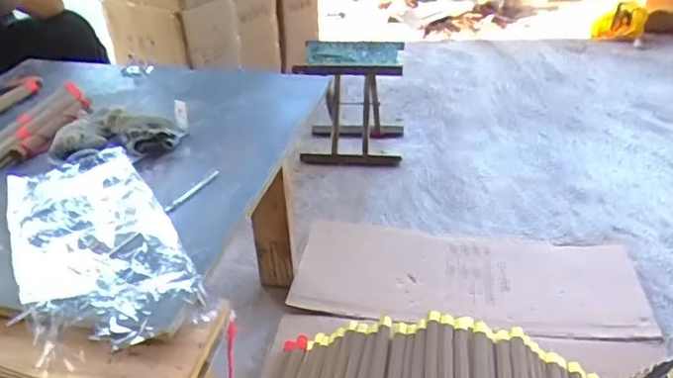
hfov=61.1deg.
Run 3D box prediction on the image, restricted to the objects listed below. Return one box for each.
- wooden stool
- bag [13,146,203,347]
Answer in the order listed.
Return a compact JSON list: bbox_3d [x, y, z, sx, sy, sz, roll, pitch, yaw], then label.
[{"bbox_3d":[0.051,-0.282,1.788,0.312,0.313,0.281,0,32,4],"label":"wooden stool"},{"bbox_3d":[-0.294,0.053,0.694,0.175,0.033,0.376,-17,35,-22],"label":"bag"}]

